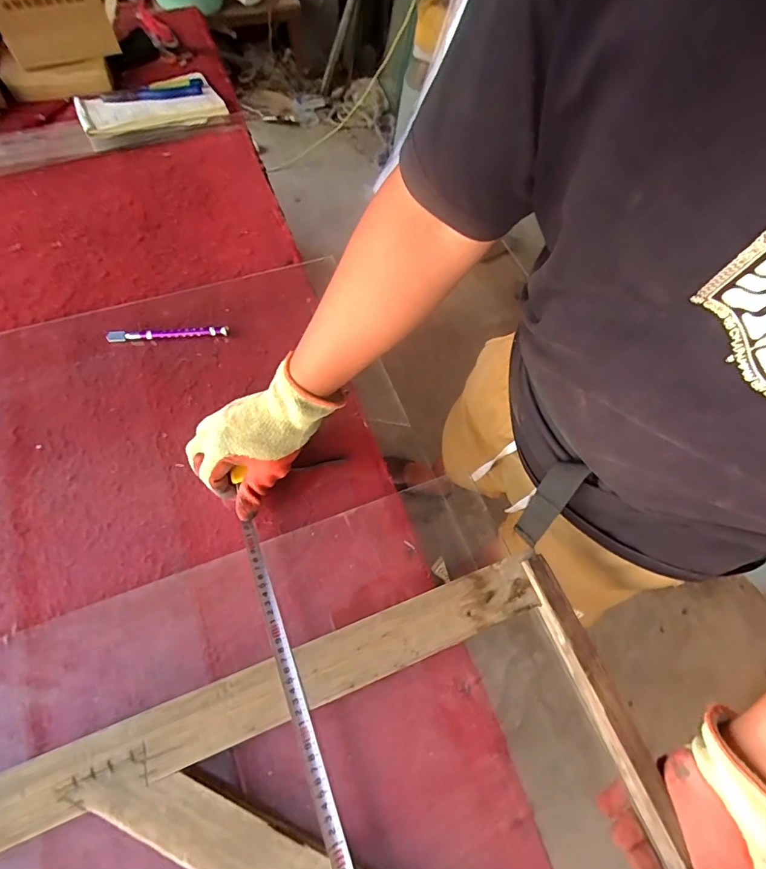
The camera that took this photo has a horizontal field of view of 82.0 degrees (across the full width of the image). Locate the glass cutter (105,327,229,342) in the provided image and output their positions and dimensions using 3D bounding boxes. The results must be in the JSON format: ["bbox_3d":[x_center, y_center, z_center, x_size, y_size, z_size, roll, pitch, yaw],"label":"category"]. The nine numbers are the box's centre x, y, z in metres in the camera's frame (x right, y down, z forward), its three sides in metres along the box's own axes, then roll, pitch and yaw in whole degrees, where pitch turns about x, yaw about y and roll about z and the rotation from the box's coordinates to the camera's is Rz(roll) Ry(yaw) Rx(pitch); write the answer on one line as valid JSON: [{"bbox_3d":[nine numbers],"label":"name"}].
[{"bbox_3d":[-0.321,-0.151,0.657,0.174,0.012,0.015,-4,65,-5],"label":"glass cutter"}]

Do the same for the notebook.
[{"bbox_3d":[-0.508,-0.719,0.957,0.285,0.021,0.238,-25,61,-17],"label":"notebook"}]

